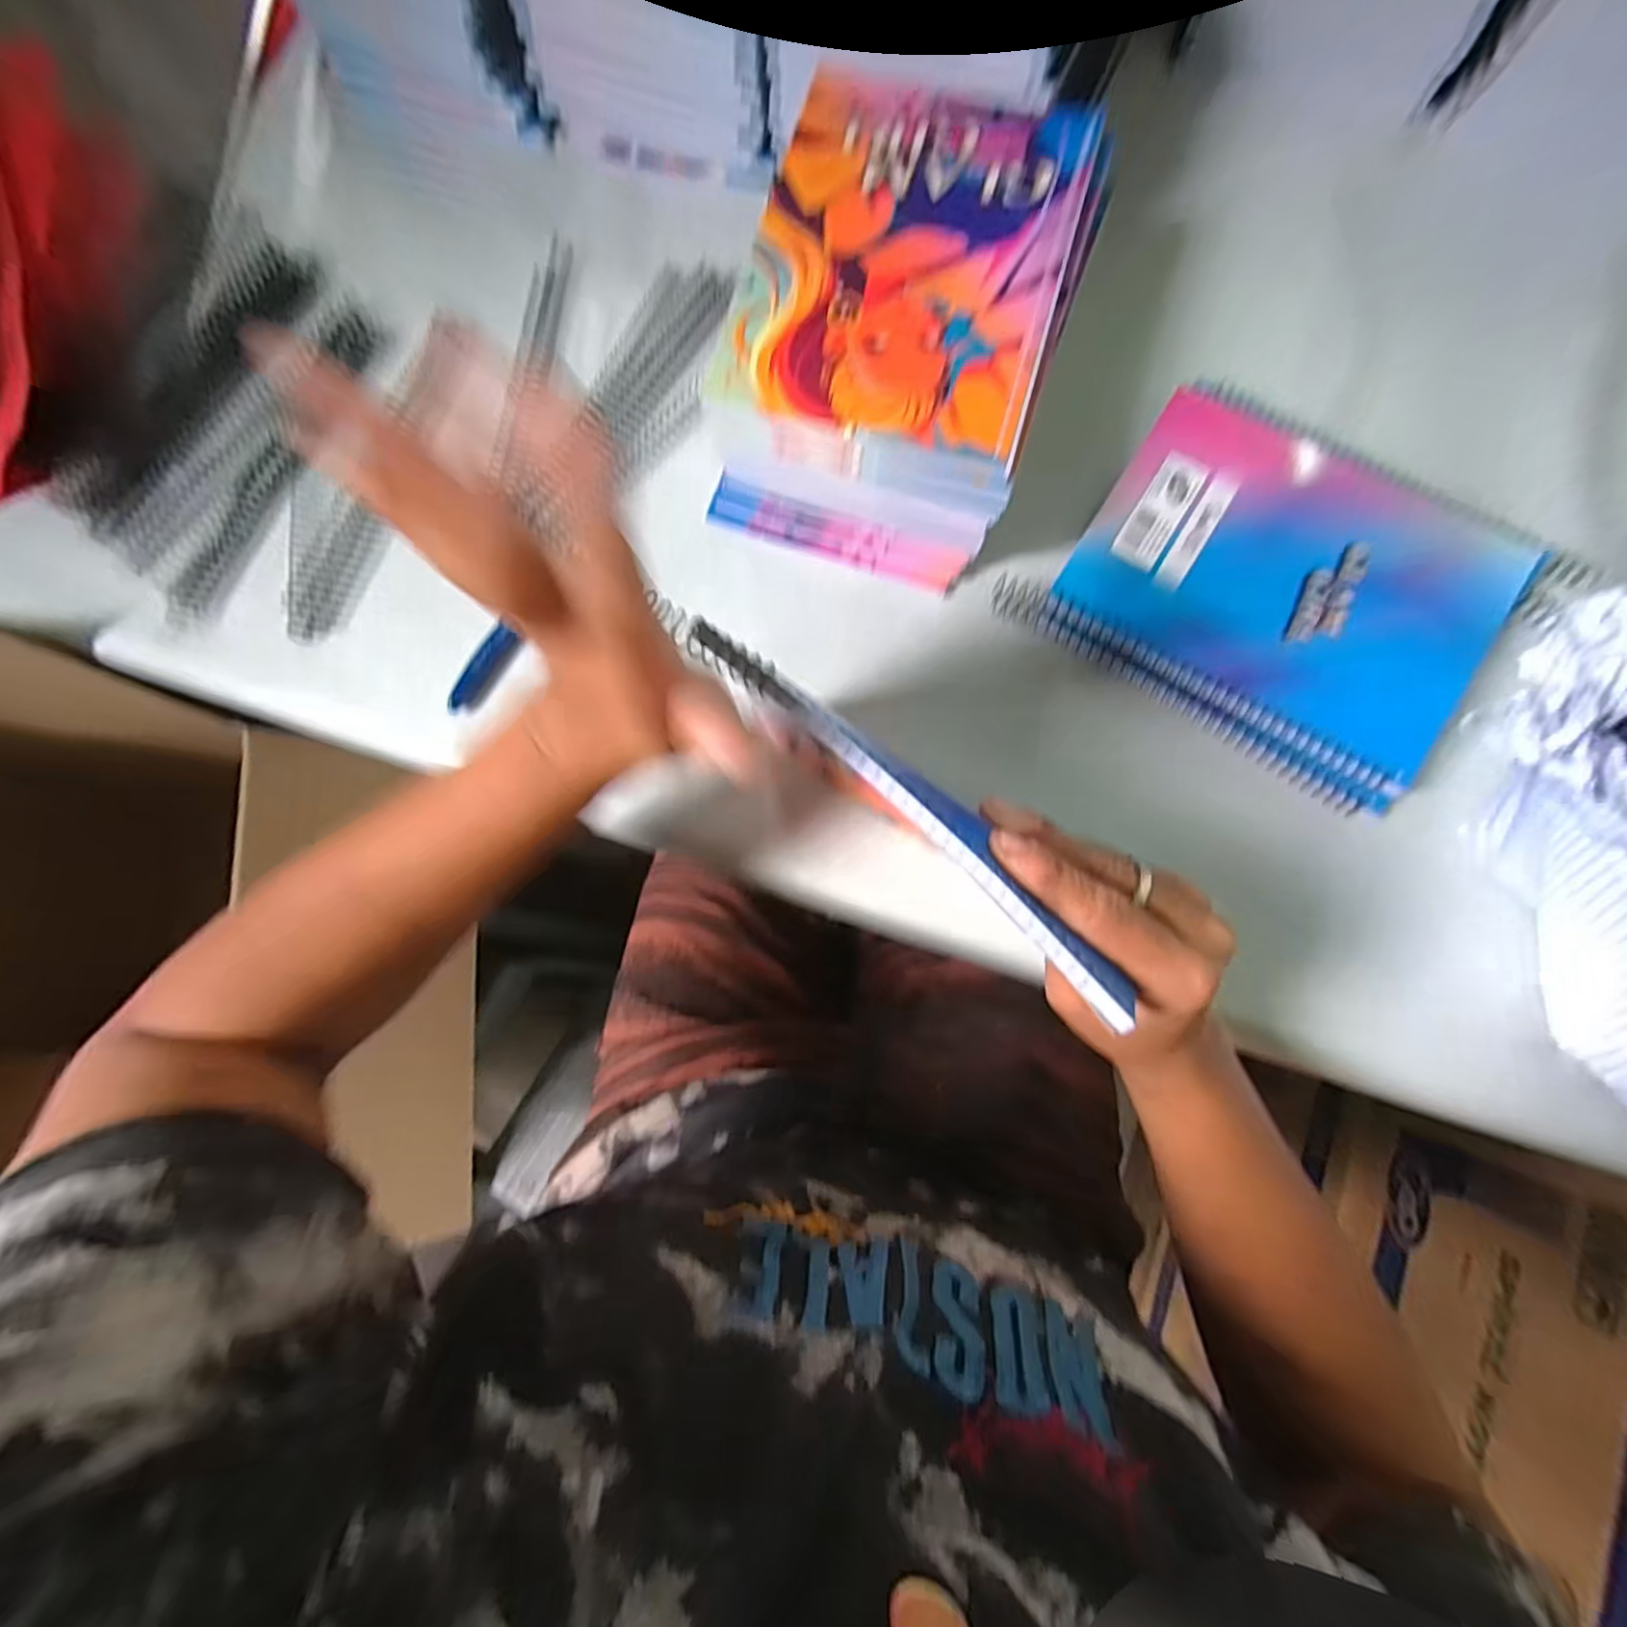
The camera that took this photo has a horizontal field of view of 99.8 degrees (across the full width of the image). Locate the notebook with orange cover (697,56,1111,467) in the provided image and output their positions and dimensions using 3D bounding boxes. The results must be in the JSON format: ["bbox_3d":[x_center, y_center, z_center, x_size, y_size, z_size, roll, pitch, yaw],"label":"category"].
[{"bbox_3d":[0.046,-0.267,0.327,0.146,0.005,0.188,16,83,6],"label":"notebook with orange cover"}]

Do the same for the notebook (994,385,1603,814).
[{"bbox_3d":[0.244,-0.120,0.358,0.222,0.018,0.166,34,85,10],"label":"notebook"}]

